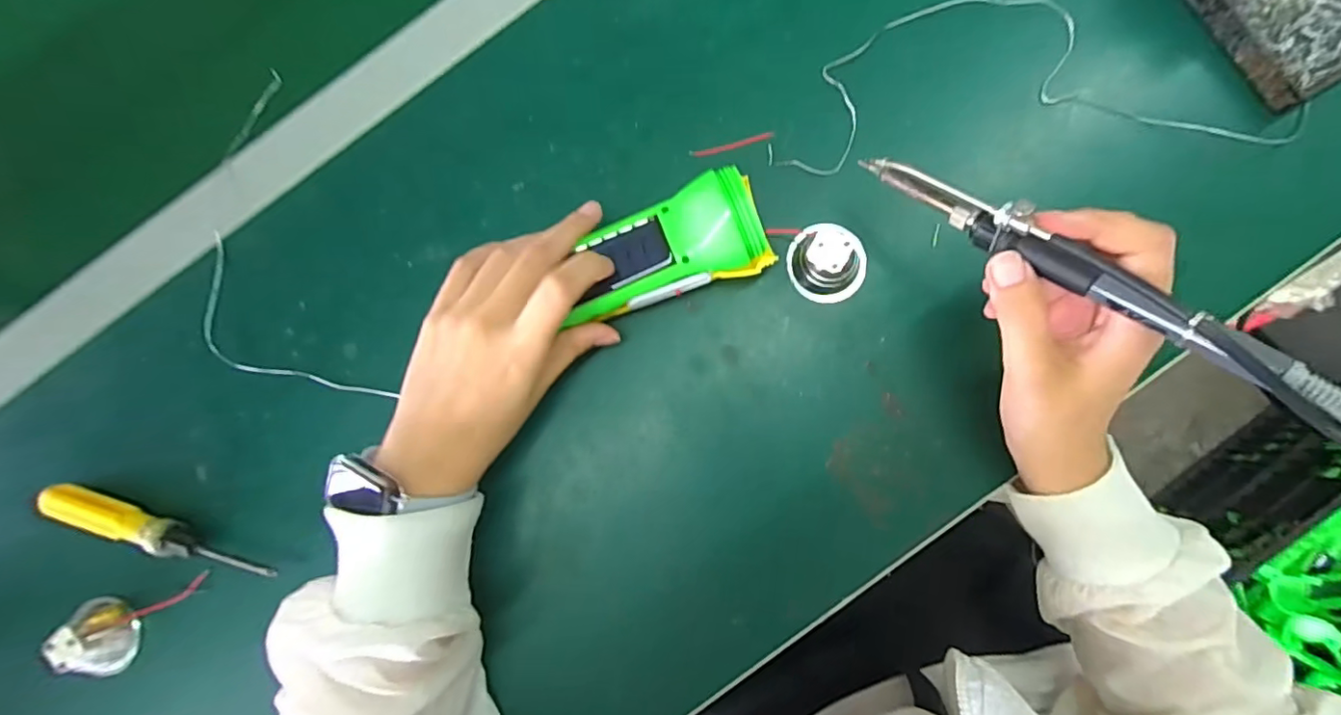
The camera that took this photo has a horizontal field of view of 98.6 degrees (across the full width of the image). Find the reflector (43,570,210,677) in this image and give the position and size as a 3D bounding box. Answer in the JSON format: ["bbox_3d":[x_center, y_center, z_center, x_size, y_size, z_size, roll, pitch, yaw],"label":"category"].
[{"bbox_3d":[-0.308,0.156,0.331,0.073,0.035,0.043,-17,82,3],"label":"reflector"}]

